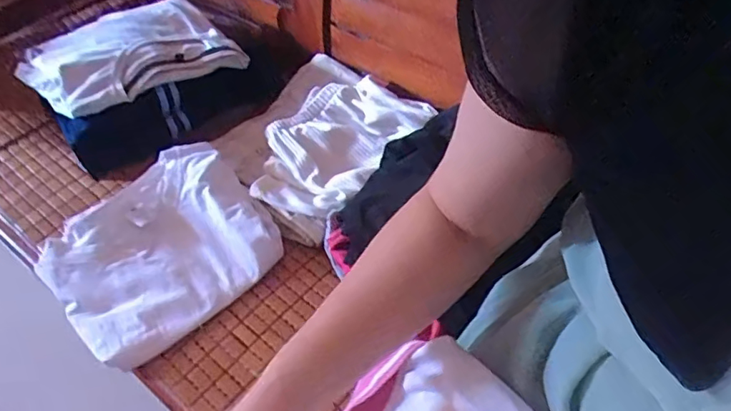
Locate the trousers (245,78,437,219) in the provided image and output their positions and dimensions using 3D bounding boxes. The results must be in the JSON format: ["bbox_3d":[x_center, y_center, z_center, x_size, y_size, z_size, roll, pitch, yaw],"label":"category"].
[{"bbox_3d":[-0.042,-0.085,0.711,0.153,0.034,0.245,28,60,24],"label":"trousers"}]

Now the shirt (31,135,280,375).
[{"bbox_3d":[-0.241,0.048,0.626,0.241,0.050,0.204,-35,57,-19],"label":"shirt"}]

